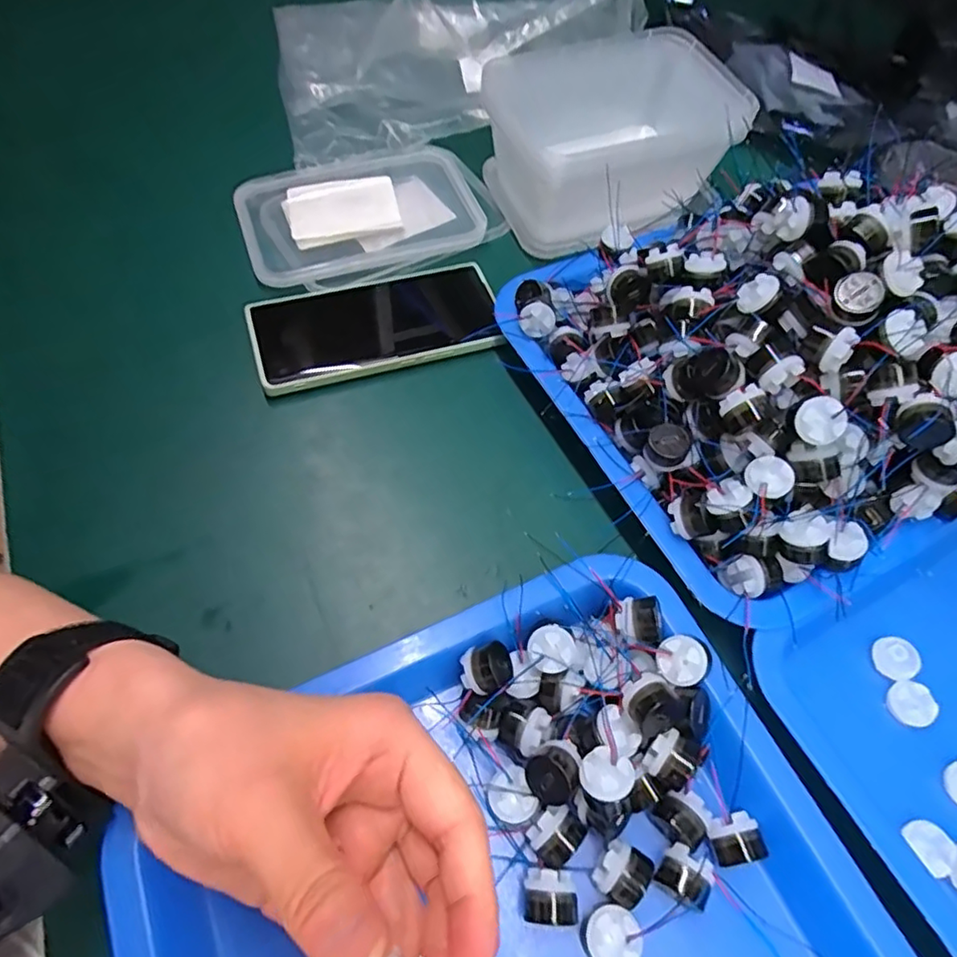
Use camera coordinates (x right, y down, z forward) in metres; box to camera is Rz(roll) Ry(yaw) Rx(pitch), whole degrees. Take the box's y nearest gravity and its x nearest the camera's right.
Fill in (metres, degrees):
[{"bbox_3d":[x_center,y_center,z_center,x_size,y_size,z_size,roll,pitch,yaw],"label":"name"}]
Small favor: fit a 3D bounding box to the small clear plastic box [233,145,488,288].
[{"bbox_3d":[-0.083,-0.196,0.450,0.178,0.016,0.118,-20,63,-13],"label":"small clear plastic box"}]

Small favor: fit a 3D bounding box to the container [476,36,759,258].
[{"bbox_3d":[0.097,-0.248,0.448,0.165,0.074,0.133,-21,64,-14],"label":"container"}]

